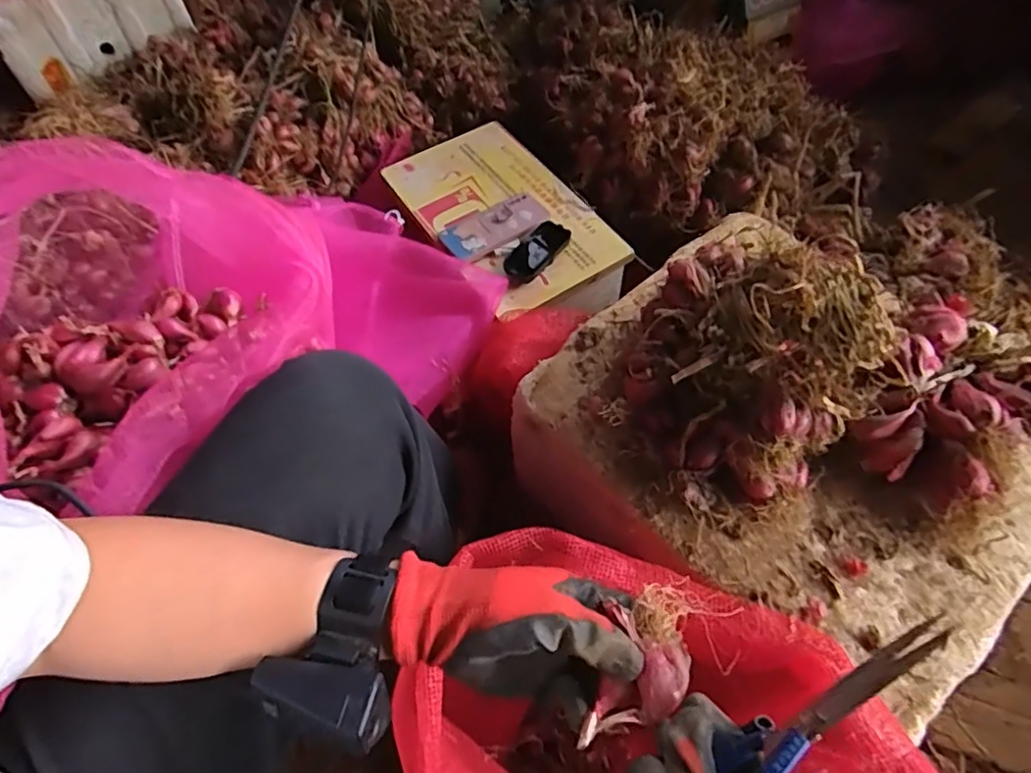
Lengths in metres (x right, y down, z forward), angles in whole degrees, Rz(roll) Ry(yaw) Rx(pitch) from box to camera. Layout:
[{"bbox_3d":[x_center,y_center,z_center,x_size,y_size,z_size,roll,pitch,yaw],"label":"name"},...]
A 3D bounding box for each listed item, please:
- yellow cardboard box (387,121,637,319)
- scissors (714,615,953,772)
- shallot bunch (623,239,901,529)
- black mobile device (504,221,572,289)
[{"bbox_3d":[-0.022,-0.260,0.955,0.235,0.101,0.406,-29,62,-16],"label":"yellow cardboard box"},{"bbox_3d":[0.123,0.180,0.284,0.194,0.059,0.016,-39,64,-5],"label":"scissors"},{"bbox_3d":[0.193,-0.022,0.507,0.178,0.155,0.207,-31,62,-17],"label":"shallot bunch"},{"bbox_3d":[0.026,-0.192,0.844,0.049,0.030,0.118,36,66,22],"label":"black mobile device"}]

